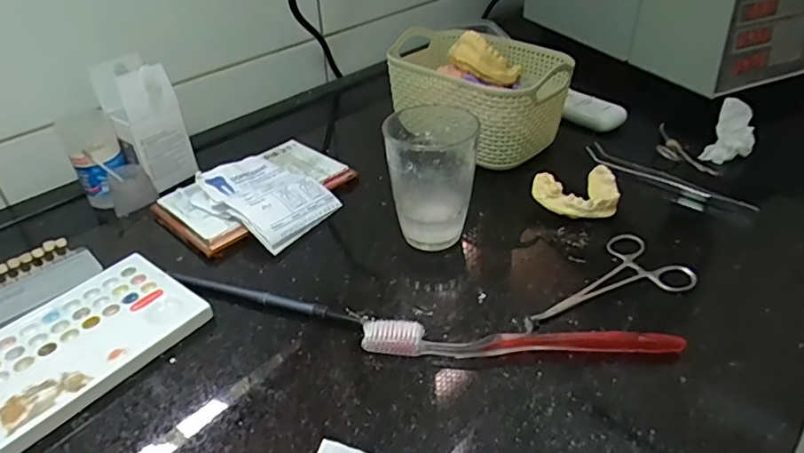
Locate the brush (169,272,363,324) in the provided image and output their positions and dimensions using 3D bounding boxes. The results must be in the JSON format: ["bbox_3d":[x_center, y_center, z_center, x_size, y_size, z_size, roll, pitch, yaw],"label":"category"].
[{"bbox_3d":[-0.095,0.049,0.367,0.143,0.008,0.010,10,39,15],"label":"brush"}]

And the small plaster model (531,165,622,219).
[{"bbox_3d":[0.142,-0.030,0.442,0.066,0.030,0.058,9,38,15],"label":"small plaster model"}]

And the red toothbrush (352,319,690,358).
[{"bbox_3d":[0.070,0.071,0.324,0.188,0.013,0.020,2,37,6],"label":"red toothbrush"}]

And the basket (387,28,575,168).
[{"bbox_3d":[0.072,-0.130,0.535,0.123,0.084,0.179,-30,45,-32],"label":"basket"}]

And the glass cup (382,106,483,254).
[{"bbox_3d":[0.023,-0.036,0.401,0.063,0.096,0.069,3,37,7],"label":"glass cup"}]

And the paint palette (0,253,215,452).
[{"bbox_3d":[-0.209,0.077,0.334,0.095,0.011,0.152,24,44,30],"label":"paint palette"}]

